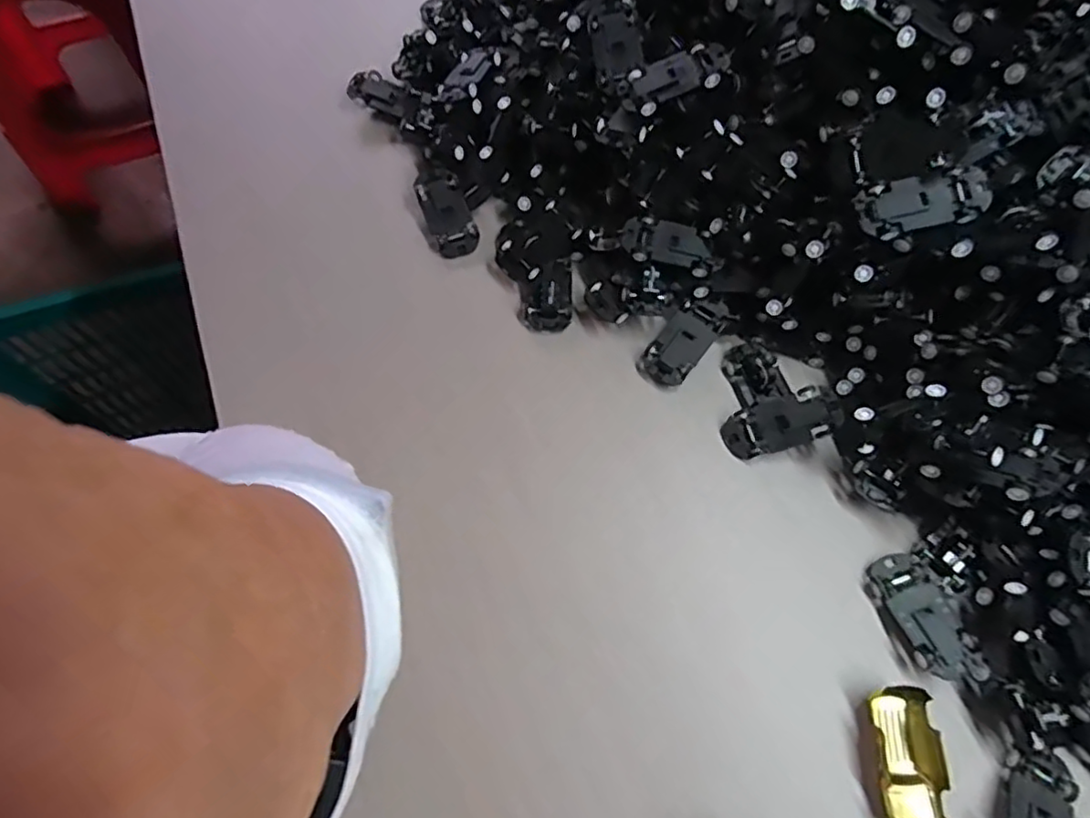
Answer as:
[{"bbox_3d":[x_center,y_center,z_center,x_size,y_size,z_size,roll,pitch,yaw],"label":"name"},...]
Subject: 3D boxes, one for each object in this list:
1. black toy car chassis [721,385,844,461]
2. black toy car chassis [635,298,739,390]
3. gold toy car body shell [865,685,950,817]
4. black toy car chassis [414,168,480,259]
[{"bbox_3d":[0.140,0.008,0.377,0.066,0.008,0.030,-19,67,13],"label":"black toy car chassis"},{"bbox_3d":[0.089,-0.044,0.396,0.030,0.016,0.066,37,69,13],"label":"black toy car chassis"},{"bbox_3d":[0.178,0.172,0.312,0.031,0.016,0.063,5,66,-1],"label":"gold toy car body shell"},{"bbox_3d":[-0.067,-0.132,0.428,0.030,0.014,0.064,-20,69,-12],"label":"black toy car chassis"}]

